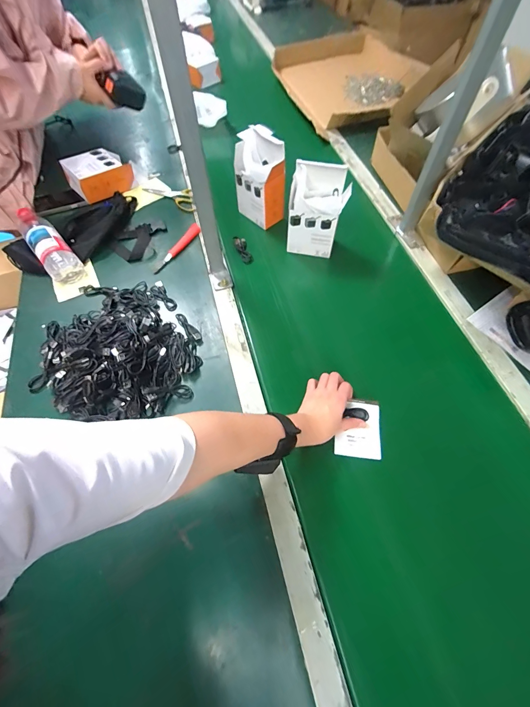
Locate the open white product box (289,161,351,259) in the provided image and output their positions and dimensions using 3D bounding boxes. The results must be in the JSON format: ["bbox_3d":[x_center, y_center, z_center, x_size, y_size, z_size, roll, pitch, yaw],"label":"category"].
[{"bbox_3d":[0.105,-0.281,0.626,0.107,0.182,0.058,8,61,4],"label":"open white product box"}]

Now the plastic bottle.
[{"bbox_3d":[-0.475,-0.240,0.662,0.067,0.067,0.217,-37,68,-19],"label":"plastic bottle"}]

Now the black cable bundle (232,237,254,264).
[{"bbox_3d":[-0.050,-0.235,0.688,0.031,0.017,0.073,-16,62,-9],"label":"black cable bundle"}]

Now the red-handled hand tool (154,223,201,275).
[{"bbox_3d":[-0.198,-0.241,0.695,0.019,0.015,0.160,27,64,13],"label":"red-handled hand tool"}]

